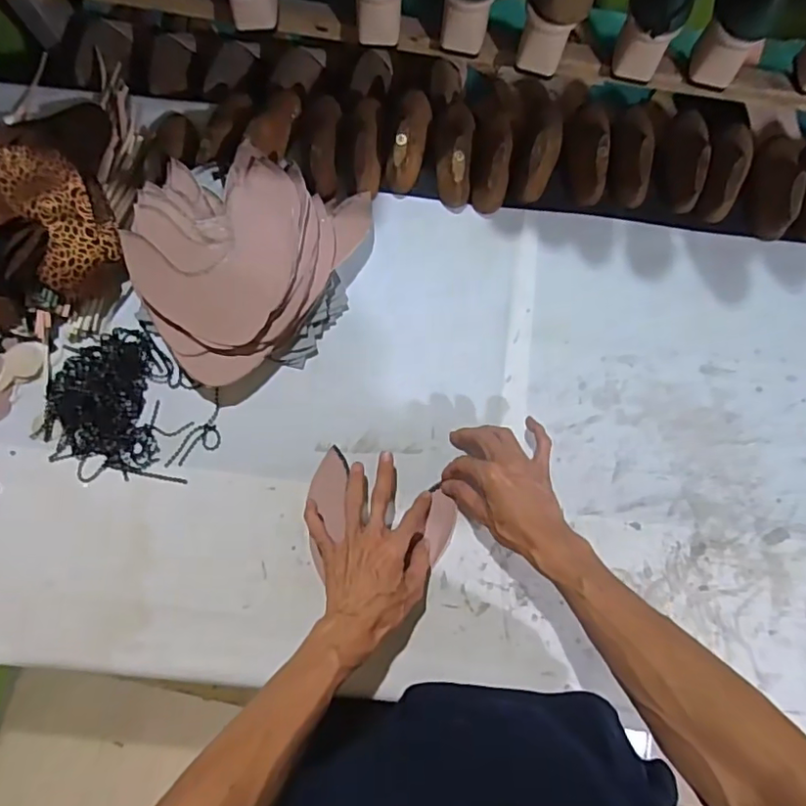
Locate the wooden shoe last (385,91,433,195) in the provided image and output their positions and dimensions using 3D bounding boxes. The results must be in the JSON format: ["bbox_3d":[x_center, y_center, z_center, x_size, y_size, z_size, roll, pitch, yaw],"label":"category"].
[{"bbox_3d":[0.005,-0.328,0.680,0.047,0.055,0.133,11,79,2],"label":"wooden shoe last"}]

